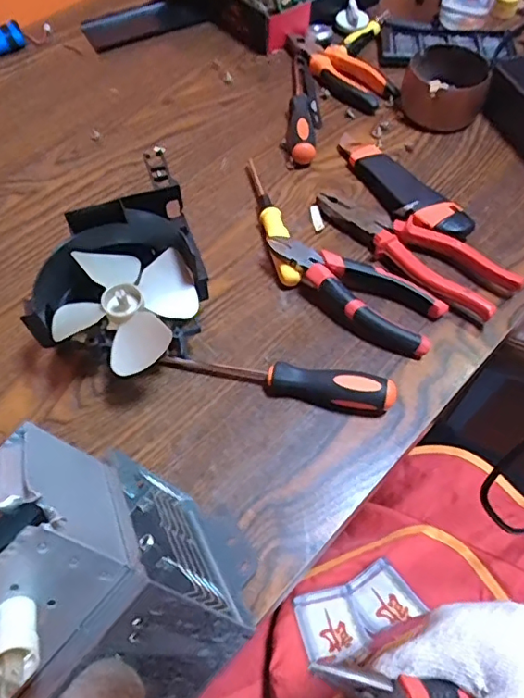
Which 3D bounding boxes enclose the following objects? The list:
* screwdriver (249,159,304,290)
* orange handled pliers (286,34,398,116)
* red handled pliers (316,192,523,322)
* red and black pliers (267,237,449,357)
[{"bbox_3d":[0.008,-0.126,0.512,0.021,0.026,0.164,-10,59,-6],"label":"screwdriver"},{"bbox_3d":[0.090,-0.335,0.645,0.057,0.024,0.154,-33,64,-18],"label":"orange handled pliers"},{"bbox_3d":[0.130,-0.090,0.486,0.191,0.025,0.055,34,65,19],"label":"red handled pliers"},{"bbox_3d":[0.077,-0.051,0.461,0.152,0.031,0.058,29,63,17],"label":"red and black pliers"}]

